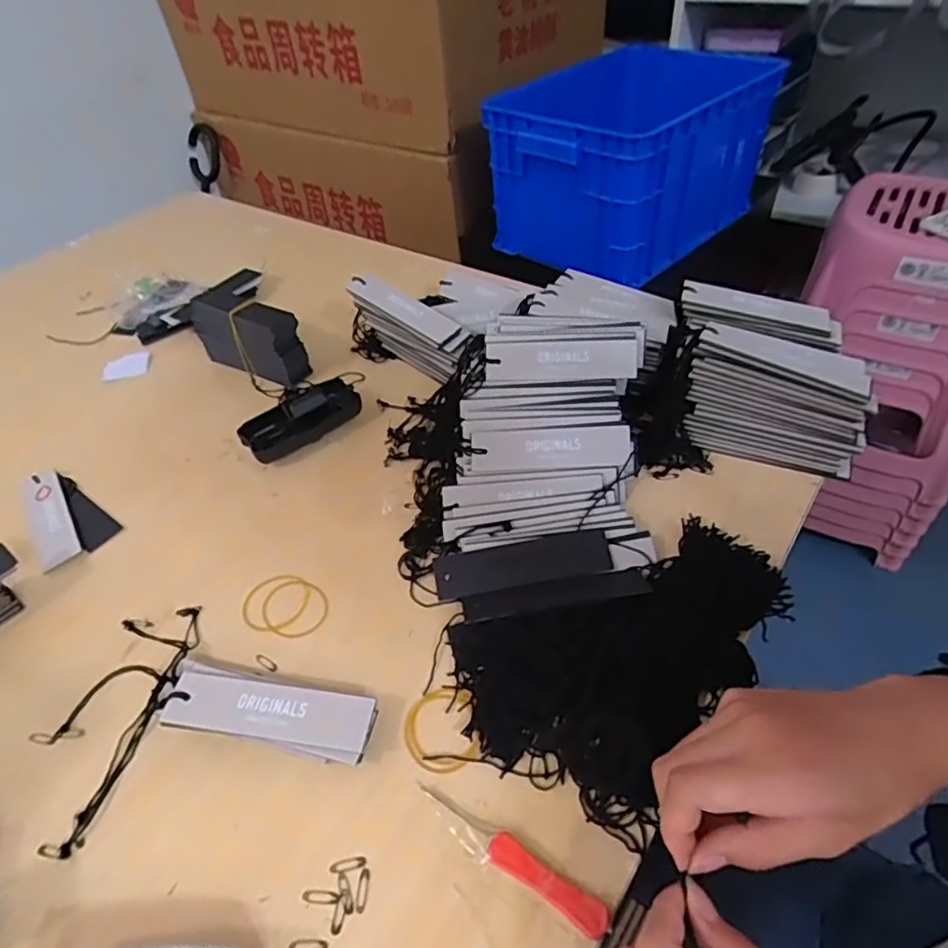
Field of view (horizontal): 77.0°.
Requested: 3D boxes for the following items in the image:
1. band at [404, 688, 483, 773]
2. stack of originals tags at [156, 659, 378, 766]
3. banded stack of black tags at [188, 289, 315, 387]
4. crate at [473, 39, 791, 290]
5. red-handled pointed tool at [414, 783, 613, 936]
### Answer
[{"bbox_3d":[-0.021,0.155,0.362,0.045,0.007,0.050,-10,45,-4],"label":"band"},{"bbox_3d":[-0.127,0.146,0.372,0.136,0.024,0.047,5,46,11],"label":"stack of originals tags"},{"bbox_3d":[-0.240,-0.146,0.633,0.136,0.078,0.034,21,51,24],"label":"banded stack of black tags"},{"bbox_3d":[0.245,-0.502,0.949,0.348,0.229,0.296,-36,52,-26],"label":"crate"},{"bbox_3d":[0.016,0.201,0.314,0.113,0.006,0.017,20,51,24],"label":"red-handled pointed tool"}]

